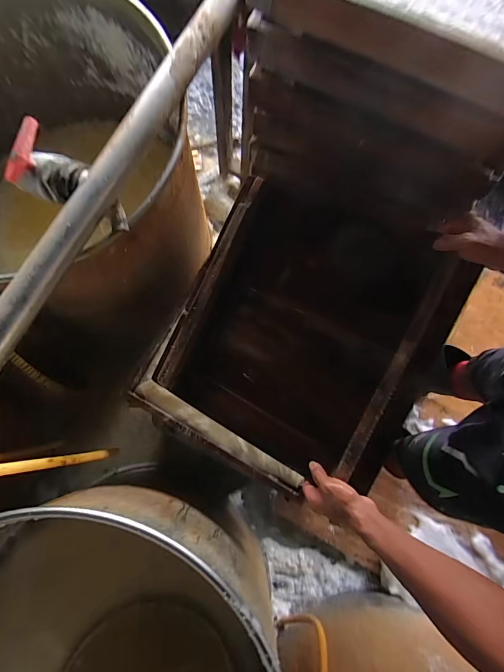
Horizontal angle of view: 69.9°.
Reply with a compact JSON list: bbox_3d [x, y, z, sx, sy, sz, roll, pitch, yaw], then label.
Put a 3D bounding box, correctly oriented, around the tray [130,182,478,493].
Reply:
[{"bbox_3d":[0.075,-0.023,0.670,0.464,0.084,0.503,27,90,22],"label":"tray"}]

